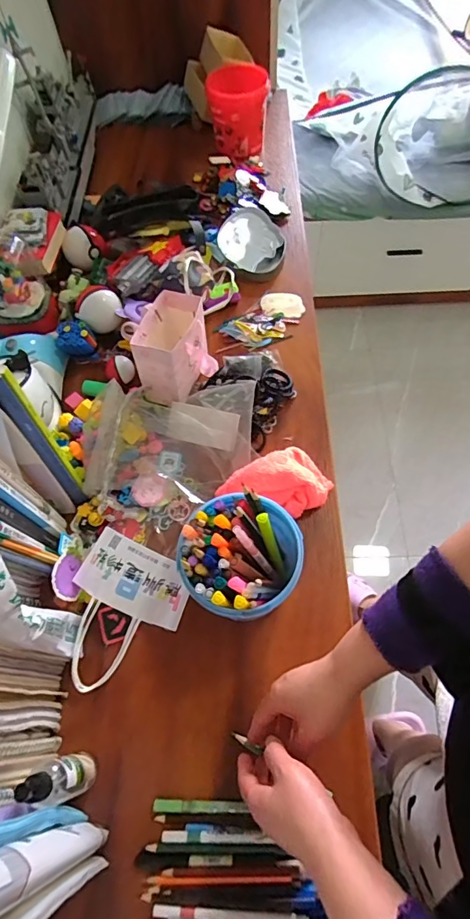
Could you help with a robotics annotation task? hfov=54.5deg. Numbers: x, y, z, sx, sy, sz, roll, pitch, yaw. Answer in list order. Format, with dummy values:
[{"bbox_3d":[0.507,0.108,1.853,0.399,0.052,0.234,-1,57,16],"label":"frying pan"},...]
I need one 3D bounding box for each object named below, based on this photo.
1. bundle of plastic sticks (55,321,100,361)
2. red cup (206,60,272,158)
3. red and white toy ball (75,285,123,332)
[{"bbox_3d":[-0.259,-0.194,0.746,0.058,0.050,0.056,-1,63,2],"label":"bundle of plastic sticks"},{"bbox_3d":[0.005,-0.763,0.999,0.128,0.135,0.119,4,63,5],"label":"red cup"},{"bbox_3d":[-0.224,-0.244,0.760,0.071,0.060,0.069,-1,63,2],"label":"red and white toy ball"}]

